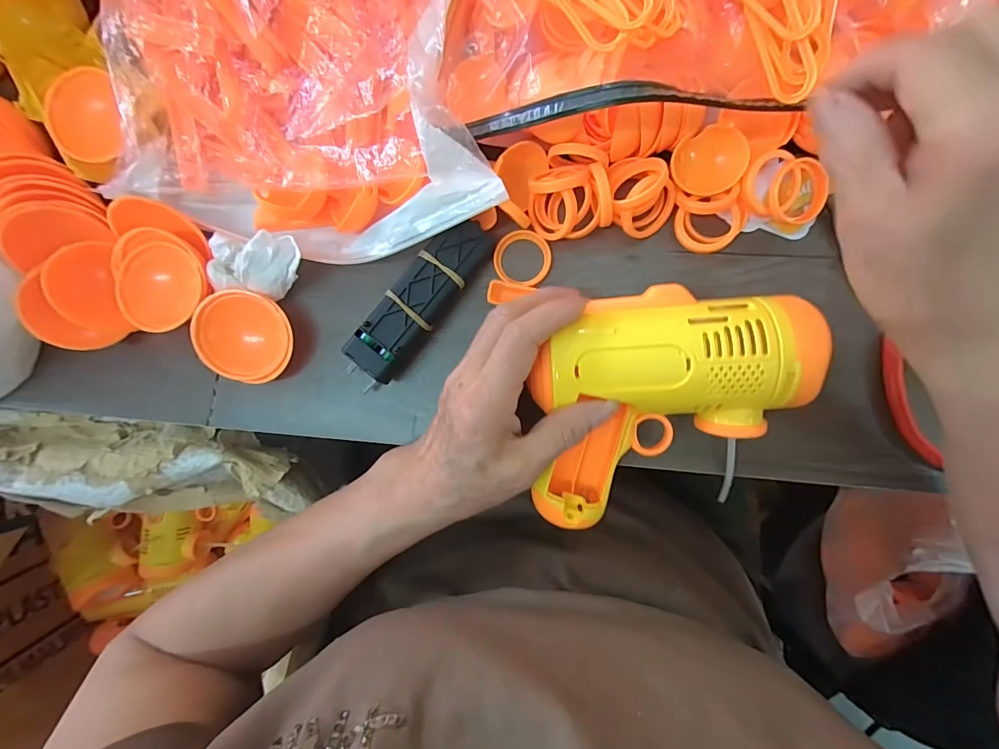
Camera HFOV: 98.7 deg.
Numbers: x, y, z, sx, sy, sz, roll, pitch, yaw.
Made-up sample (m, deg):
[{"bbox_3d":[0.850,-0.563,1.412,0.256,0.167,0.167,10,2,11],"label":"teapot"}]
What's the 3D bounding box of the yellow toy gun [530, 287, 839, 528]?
[{"bbox_3d":[0.087,0.020,0.226,0.133,0.046,0.120,-2,89,6],"label":"yellow toy gun"}]

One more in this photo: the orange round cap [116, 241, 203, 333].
[{"bbox_3d":[-0.210,-0.053,0.264,0.054,0.007,0.052,0,89,6],"label":"orange round cap"}]

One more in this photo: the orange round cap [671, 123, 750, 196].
[{"bbox_3d":[0.119,-0.120,0.243,0.040,0.007,0.034,-19,104,11],"label":"orange round cap"}]

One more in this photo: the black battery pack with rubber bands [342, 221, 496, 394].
[{"bbox_3d":[-0.050,-0.043,0.262,0.030,0.023,0.117,38,93,5],"label":"black battery pack with rubber bands"}]

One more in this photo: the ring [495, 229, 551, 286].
[{"bbox_3d":[0.014,-0.072,0.265,0.035,0.007,0.035,0,89,6],"label":"ring"}]

